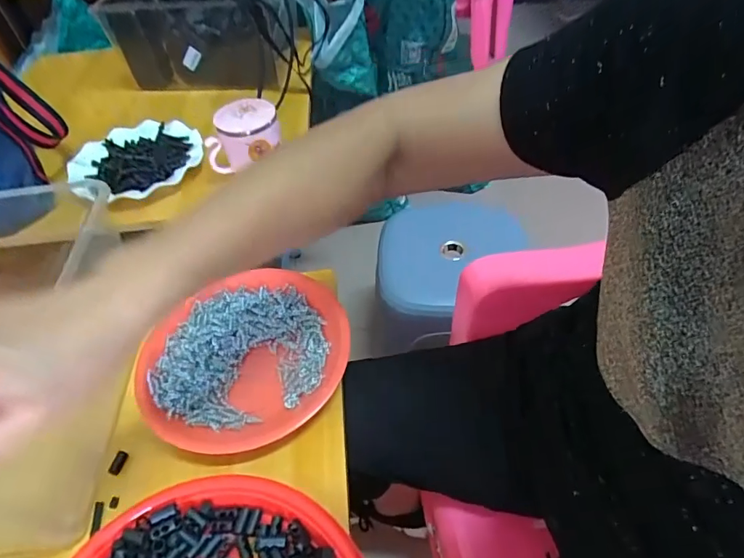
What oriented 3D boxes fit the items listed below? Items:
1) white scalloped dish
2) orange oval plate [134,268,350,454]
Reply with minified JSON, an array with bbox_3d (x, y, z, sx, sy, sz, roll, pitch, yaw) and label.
[{"bbox_3d":[-0.345,-0.180,0.680,0.178,0.023,0.165,-3,49,3],"label":"white scalloped dish"},{"bbox_3d":[-0.122,0.070,0.448,0.182,0.029,0.190,33,60,29],"label":"orange oval plate"}]

